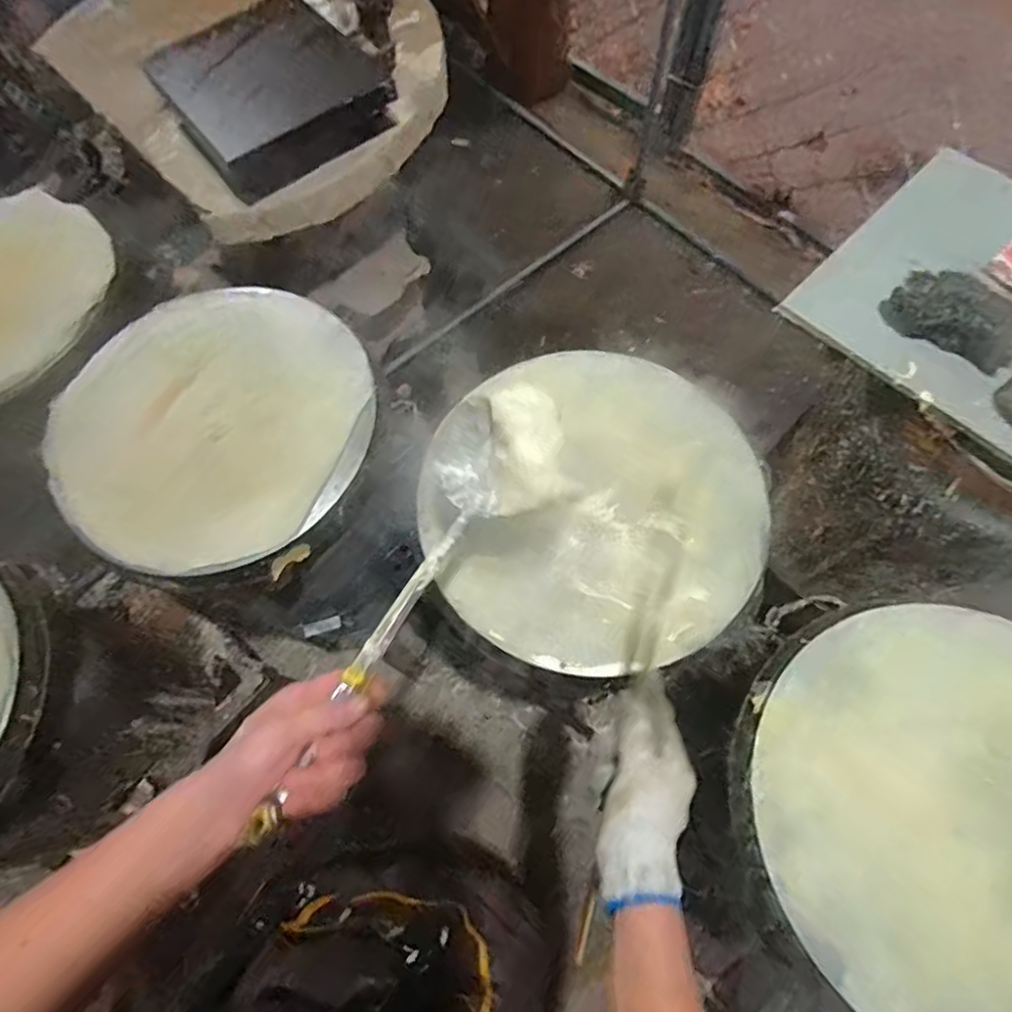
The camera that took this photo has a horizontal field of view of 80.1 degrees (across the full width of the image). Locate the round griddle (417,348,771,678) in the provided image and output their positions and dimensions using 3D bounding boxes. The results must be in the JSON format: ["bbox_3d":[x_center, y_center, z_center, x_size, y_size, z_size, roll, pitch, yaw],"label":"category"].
[{"bbox_3d":[0.100,-0.004,0.682,0.362,0.023,0.366,-1,67,2],"label":"round griddle"}]

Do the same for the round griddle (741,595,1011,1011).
[{"bbox_3d":[0.425,0.276,0.539,0.367,0.040,0.389,-15,67,-4],"label":"round griddle"}]

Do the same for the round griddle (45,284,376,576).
[{"bbox_3d":[-0.360,-0.115,0.739,0.385,0.053,0.372,-1,67,2],"label":"round griddle"}]

